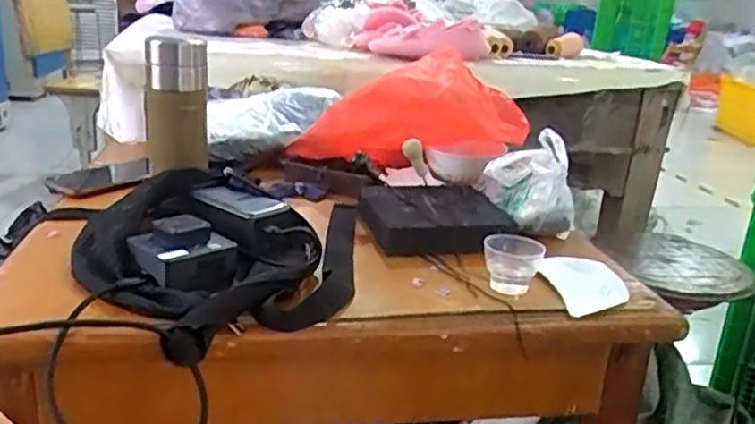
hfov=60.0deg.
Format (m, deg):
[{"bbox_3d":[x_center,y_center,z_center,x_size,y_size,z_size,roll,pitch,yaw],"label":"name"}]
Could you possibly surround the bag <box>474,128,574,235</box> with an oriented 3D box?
[{"bbox_3d":[0.172,-0.040,0.757,0.112,0.097,0.113,8,20,11],"label":"bag"}]

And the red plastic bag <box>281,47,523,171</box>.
[{"bbox_3d":[0.035,-0.138,0.899,0.328,0.133,0.134,-4,16,20],"label":"red plastic bag"}]

